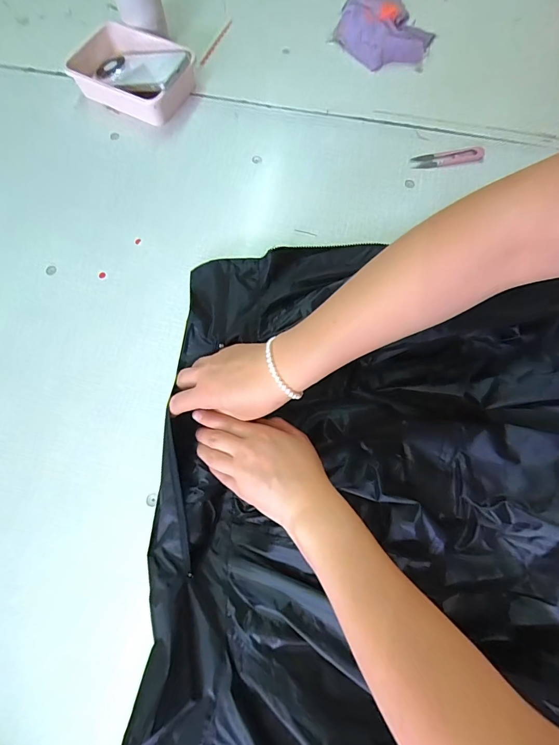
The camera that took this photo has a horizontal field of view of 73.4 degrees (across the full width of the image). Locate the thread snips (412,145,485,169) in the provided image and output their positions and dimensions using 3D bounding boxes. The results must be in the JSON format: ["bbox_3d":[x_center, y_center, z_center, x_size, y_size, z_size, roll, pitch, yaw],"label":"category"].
[{"bbox_3d":[0.244,-0.311,0.542,0.102,0.011,0.025,-7,72,-2],"label":"thread snips"}]

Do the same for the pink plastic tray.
[{"bbox_3d":[-0.229,-0.467,0.580,0.188,0.049,0.133,30,74,9],"label":"pink plastic tray"}]

